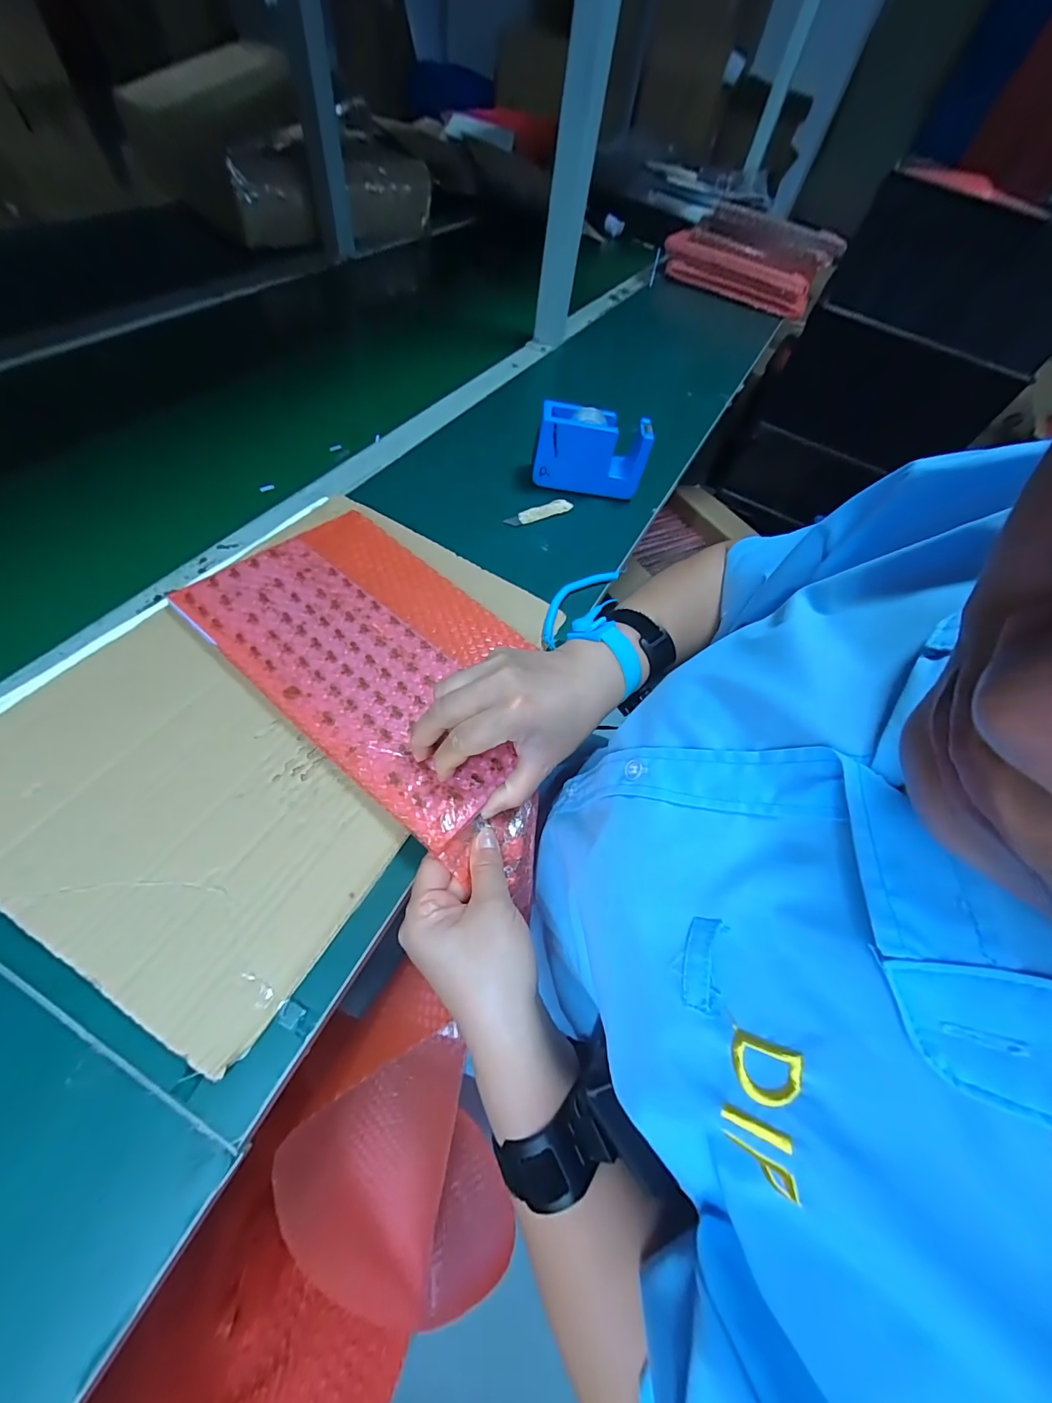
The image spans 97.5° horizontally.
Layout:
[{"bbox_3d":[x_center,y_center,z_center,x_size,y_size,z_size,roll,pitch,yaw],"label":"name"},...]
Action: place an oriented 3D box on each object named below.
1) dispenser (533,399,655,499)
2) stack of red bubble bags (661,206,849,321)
[{"bbox_3d":[0.077,-0.294,0.547,0.128,0.083,0.046,7,57,-6],"label":"dispenser"},{"bbox_3d":[0.491,-0.981,1.034,0.349,0.145,0.106,24,57,4],"label":"stack of red bubble bags"}]

